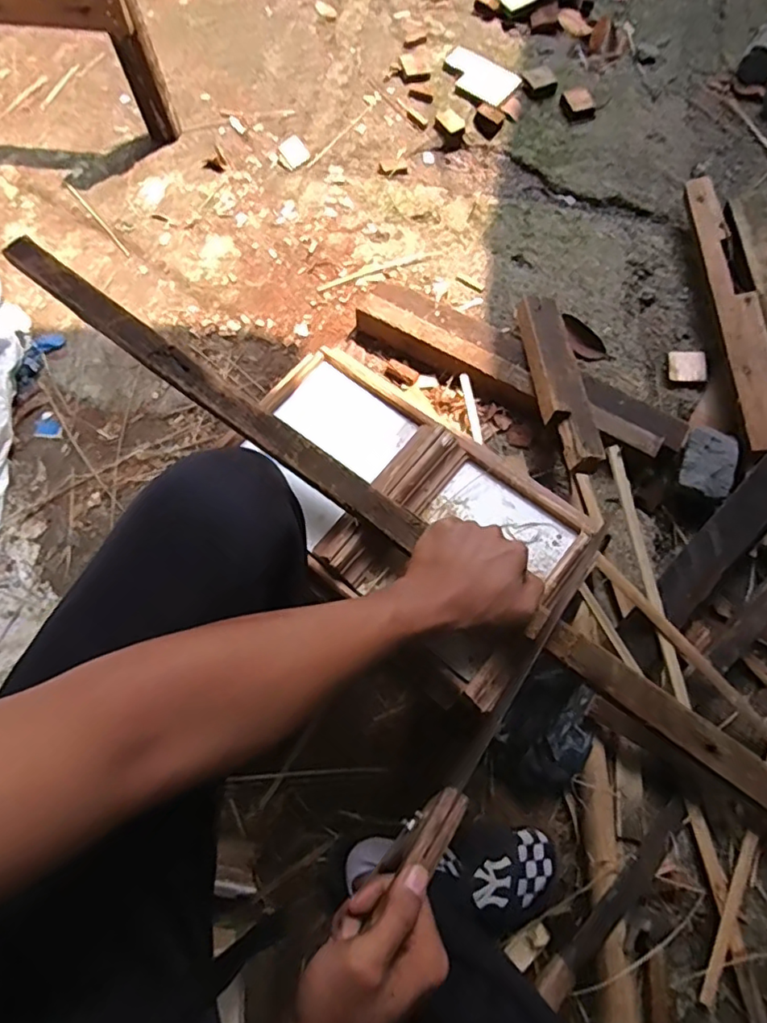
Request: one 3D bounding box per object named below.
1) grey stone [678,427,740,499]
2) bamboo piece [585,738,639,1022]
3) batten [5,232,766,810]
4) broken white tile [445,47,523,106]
[{"bbox_3d":[0.492,-0.078,0.862,0.067,0.024,0.114,20,71,8],"label":"grey stone"},{"bbox_3d":[0.267,0.462,0.672,0.043,0.017,0.346,0,69,1],"label":"bamboo piece"},{"bbox_3d":[0.016,0.012,0.511,0.995,0.016,0.035,36,74,10],"label":"batten"},{"bbox_3d":[0.206,-0.949,1.249,0.177,0.008,0.113,38,75,14],"label":"broken white tile"}]

